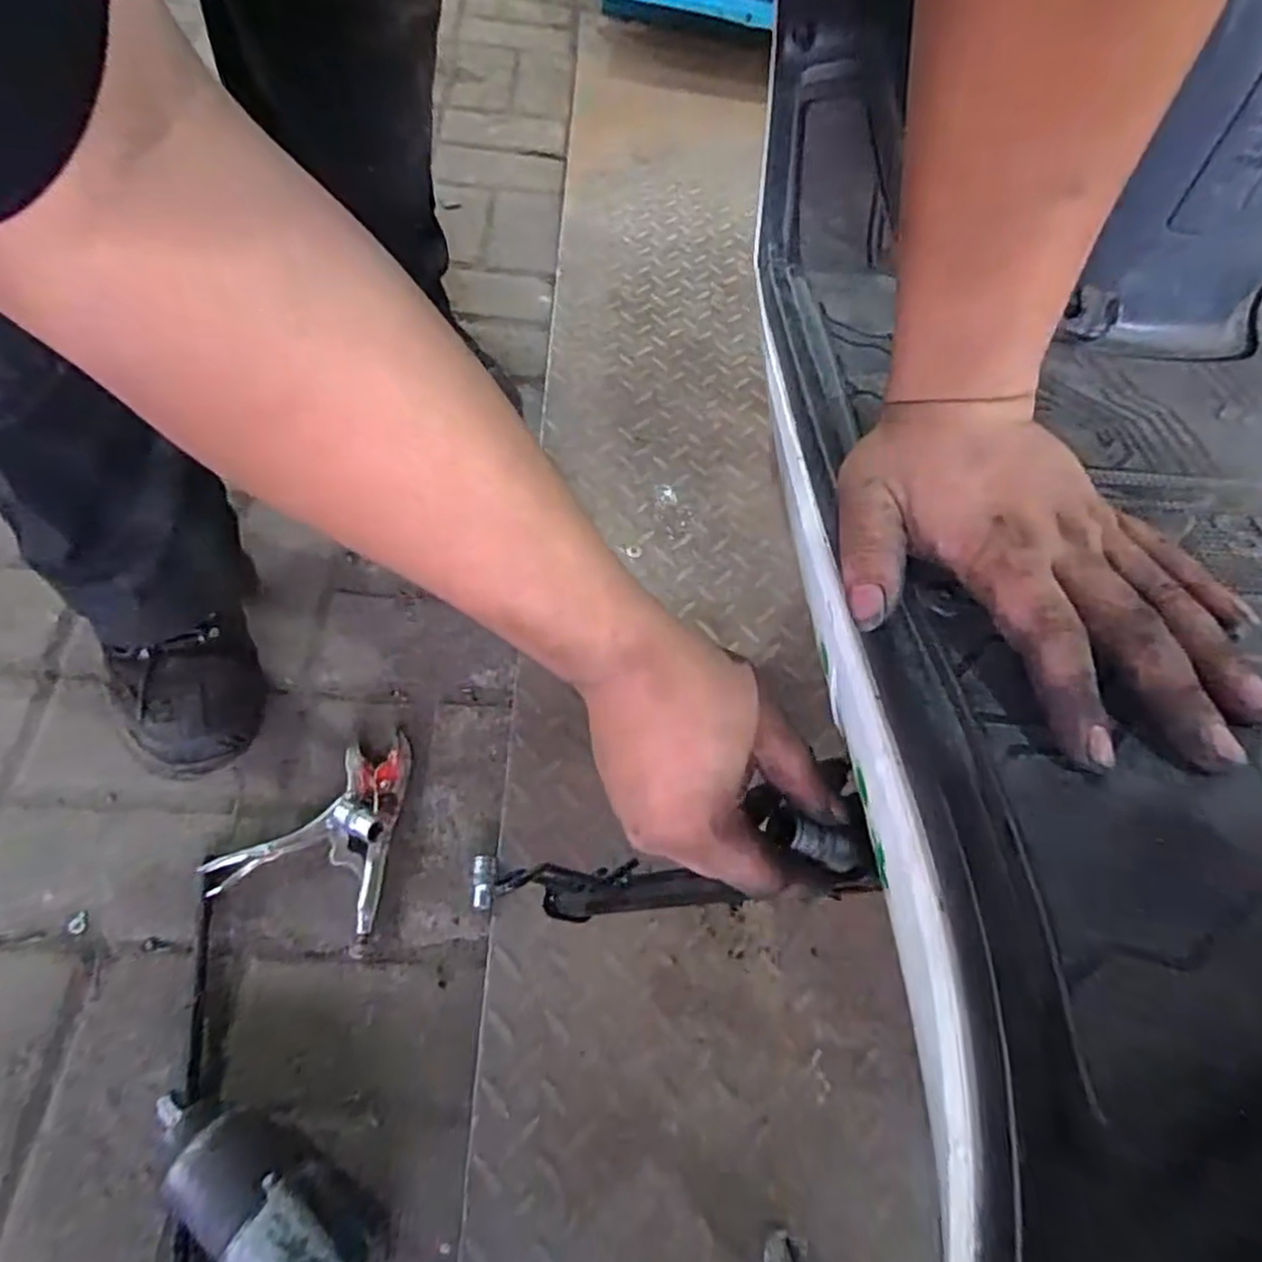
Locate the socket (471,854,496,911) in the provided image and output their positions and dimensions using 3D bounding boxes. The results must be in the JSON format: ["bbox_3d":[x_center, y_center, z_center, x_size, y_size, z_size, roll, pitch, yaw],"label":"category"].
[{"bbox_3d":[-0.121,0.205,0.576,0.018,0.016,0.042,2,59,-7],"label":"socket"}]

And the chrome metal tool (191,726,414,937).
[{"bbox_3d":[-0.262,0.152,0.579,0.132,0.031,0.151,6,61,2],"label":"chrome metal tool"}]

